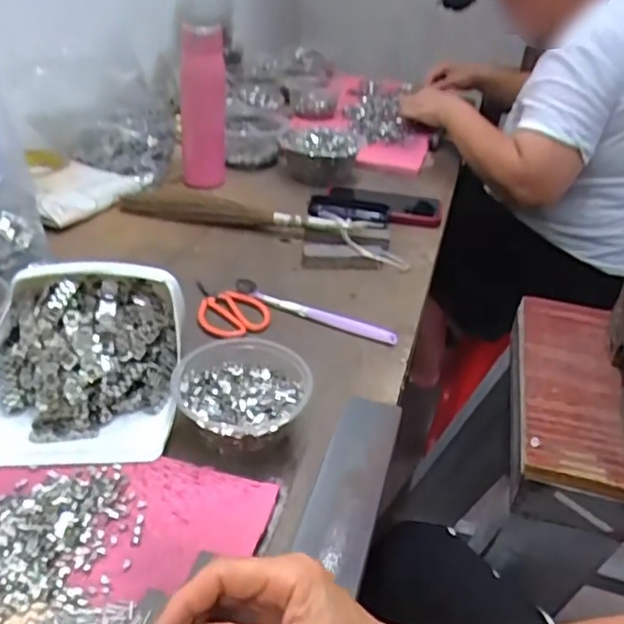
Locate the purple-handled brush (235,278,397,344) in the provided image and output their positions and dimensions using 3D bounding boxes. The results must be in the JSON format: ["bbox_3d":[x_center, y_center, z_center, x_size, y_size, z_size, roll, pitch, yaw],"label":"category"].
[{"bbox_3d":[0.002,-0.001,0.630,0.178,0.012,0.014,16,35,17],"label":"purple-handled brush"}]

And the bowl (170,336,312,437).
[{"bbox_3d":[-0.055,0.068,0.480,0.104,0.046,0.096,6,33,3],"label":"bowl"}]

